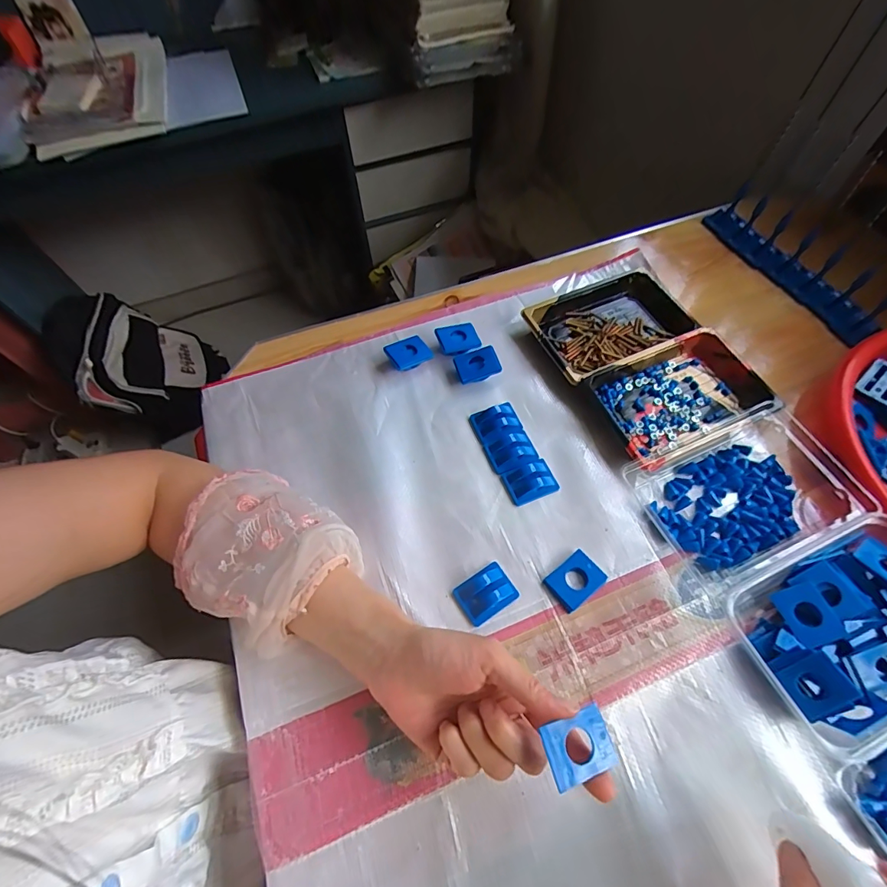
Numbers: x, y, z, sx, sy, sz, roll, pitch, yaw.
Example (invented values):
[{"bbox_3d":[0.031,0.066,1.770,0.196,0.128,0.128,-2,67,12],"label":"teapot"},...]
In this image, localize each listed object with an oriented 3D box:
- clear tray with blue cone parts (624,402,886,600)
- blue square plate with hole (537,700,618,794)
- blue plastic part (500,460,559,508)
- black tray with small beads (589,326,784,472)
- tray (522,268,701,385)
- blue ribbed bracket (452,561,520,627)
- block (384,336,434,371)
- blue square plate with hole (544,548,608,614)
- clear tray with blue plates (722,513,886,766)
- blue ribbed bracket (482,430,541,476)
[{"bbox_3d":[0.271,0.034,0.382,0.188,0.027,0.118,-23,62,-12],"label":"clear tray with blue cone parts"},{"bbox_3d":[0.078,0.173,0.252,0.041,0.005,0.030,-10,62,-20],"label":"blue square plate with hole"},{"bbox_3d":[0.079,0.033,0.398,0.044,0.012,0.033,-20,62,-10],"label":"blue plastic part"},{"bbox_3d":[0.229,-0.047,0.429,0.167,0.024,0.109,-24,63,-12],"label":"black tray with small beads"},{"bbox_3d":[0.181,-0.132,0.480,0.166,0.018,0.107,-24,63,-12],"label":"tray"},{"bbox_3d":[0.034,0.119,0.354,0.045,0.014,0.034,-30,64,-15],"label":"blue ribbed bracket"},{"bbox_3d":[-0.037,-0.093,0.466,0.042,0.016,0.032,-25,63,-12],"label":"block"},{"bbox_3d":[0.107,0.111,0.359,0.044,0.006,0.032,-34,65,-17],"label":"blue square plate with hole"},{"bbox_3d":[0.298,0.131,0.322,0.156,0.036,0.110,-24,62,-12],"label":"clear tray with blue plates"},{"bbox_3d":[0.065,0.007,0.411,0.044,0.011,0.035,-20,62,-10],"label":"blue ribbed bracket"}]

